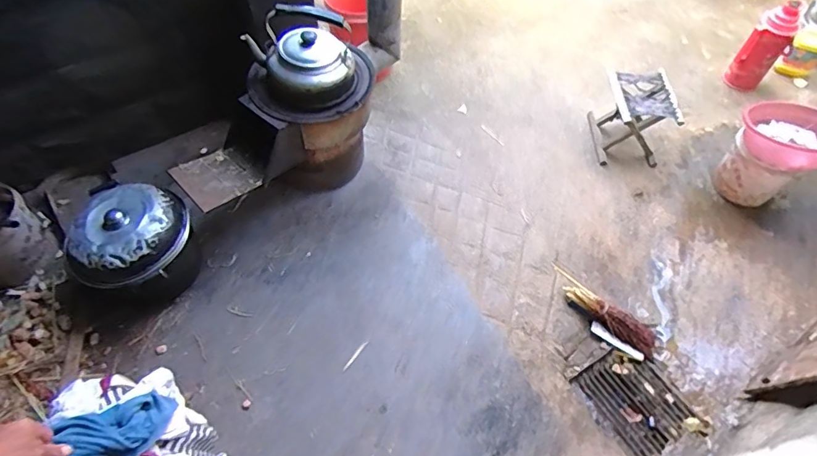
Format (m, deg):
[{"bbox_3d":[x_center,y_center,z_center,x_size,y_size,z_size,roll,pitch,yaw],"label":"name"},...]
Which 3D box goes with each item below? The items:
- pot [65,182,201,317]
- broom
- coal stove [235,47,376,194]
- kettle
[{"bbox_3d":[-0.791,0.071,1.407,0.301,0.280,0.280,0,57,-1],"label":"pot"},{"bbox_3d":[0.663,0.278,1.629,0.398,0.096,0.122,37,64,21],"label":"broom"},{"bbox_3d":[-0.326,-0.354,1.612,0.371,0.456,0.301,-17,58,-11],"label":"coal stove"},{"bbox_3d":[-0.307,-0.508,1.382,0.303,0.223,0.215,-11,57,-8],"label":"kettle"}]

